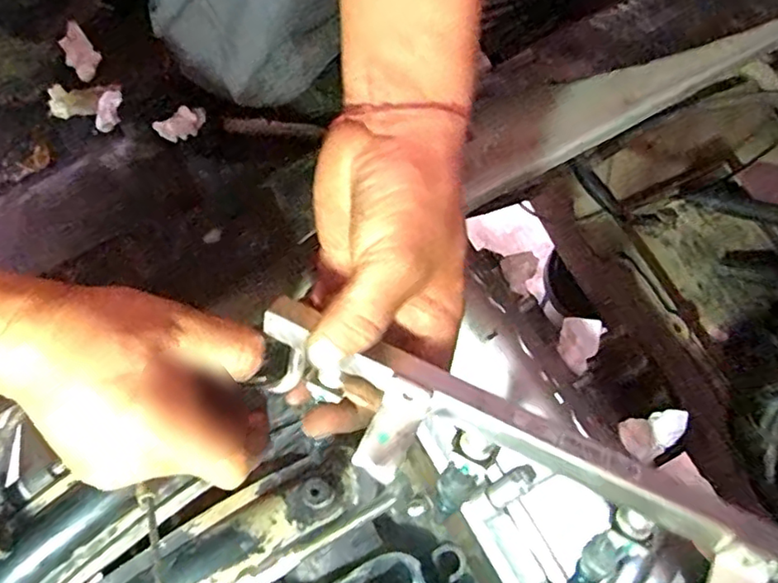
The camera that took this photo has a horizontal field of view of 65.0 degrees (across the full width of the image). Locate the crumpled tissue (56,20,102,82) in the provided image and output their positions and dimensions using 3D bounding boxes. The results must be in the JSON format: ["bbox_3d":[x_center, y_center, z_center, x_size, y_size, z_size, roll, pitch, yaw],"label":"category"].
[{"bbox_3d":[-0.279,-0.215,0.548,0.028,0.012,0.055,-37,74,-12],"label":"crumpled tissue"}]

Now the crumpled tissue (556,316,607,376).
[{"bbox_3d":[0.145,0.039,0.469,0.031,0.024,0.053,32,74,12],"label":"crumpled tissue"}]

